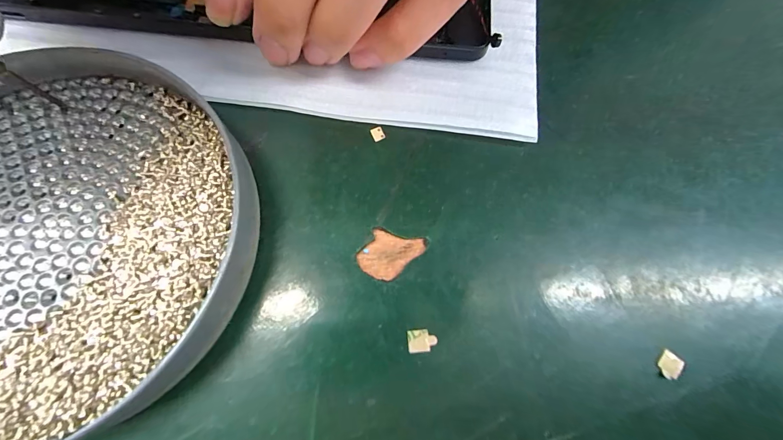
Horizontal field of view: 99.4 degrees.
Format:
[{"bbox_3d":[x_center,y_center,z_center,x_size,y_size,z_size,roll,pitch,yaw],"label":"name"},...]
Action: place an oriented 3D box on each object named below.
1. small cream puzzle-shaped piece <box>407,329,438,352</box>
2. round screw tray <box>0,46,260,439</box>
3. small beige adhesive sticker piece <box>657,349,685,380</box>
[{"bbox_3d":[0.009,0.036,0.100,0.009,0.004,0.006,-6,76,0],"label":"small cream puzzle-shaped piece"},{"bbox_3d":[-0.101,0.003,0.097,0.112,0.018,0.115,0,73,-1],"label":"round screw tray"},{"bbox_3d":[0.083,0.043,0.098,0.008,0.004,0.006,-39,70,-24],"label":"small beige adhesive sticker piece"}]

